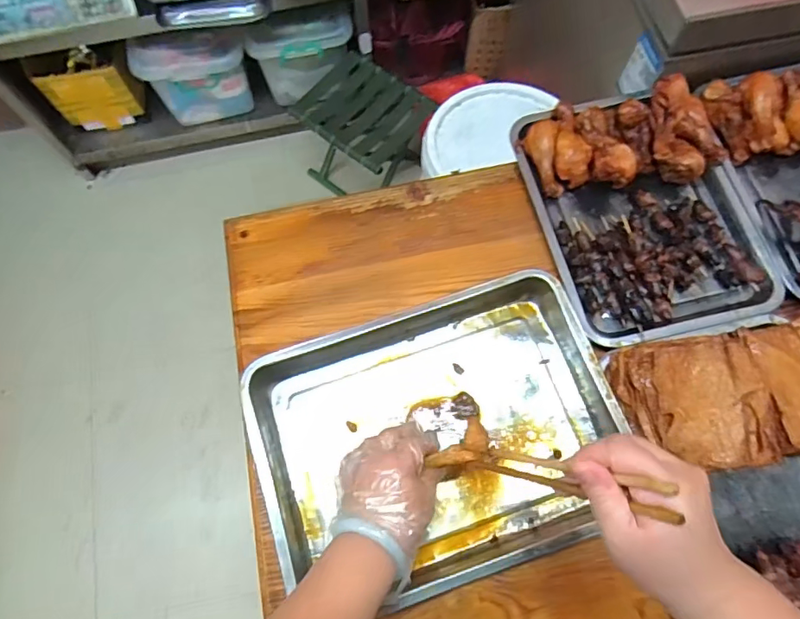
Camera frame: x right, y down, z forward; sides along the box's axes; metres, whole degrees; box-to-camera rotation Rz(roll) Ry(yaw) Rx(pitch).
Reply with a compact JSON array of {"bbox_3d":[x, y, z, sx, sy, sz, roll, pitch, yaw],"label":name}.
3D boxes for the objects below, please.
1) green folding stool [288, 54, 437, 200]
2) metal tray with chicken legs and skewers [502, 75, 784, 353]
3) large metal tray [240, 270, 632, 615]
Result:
[{"bbox_3d":[-0.089,-0.462,1.408,0.310,0.274,0.254,34,74,12],"label":"green folding stool"},{"bbox_3d":[0.312,-0.134,0.665,0.259,0.076,0.333,-12,70,-3],"label":"metal tray with chicken legs and skewers"},{"bbox_3d":[0.039,0.141,0.588,0.390,0.059,0.298,-16,71,-4],"label":"large metal tray"}]

